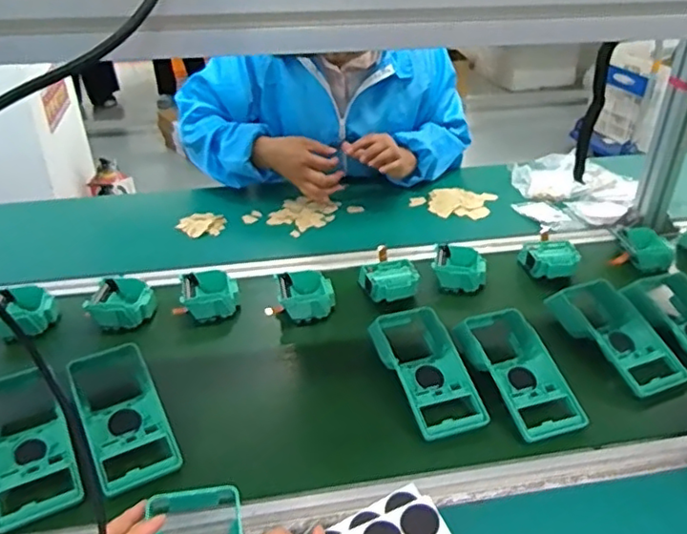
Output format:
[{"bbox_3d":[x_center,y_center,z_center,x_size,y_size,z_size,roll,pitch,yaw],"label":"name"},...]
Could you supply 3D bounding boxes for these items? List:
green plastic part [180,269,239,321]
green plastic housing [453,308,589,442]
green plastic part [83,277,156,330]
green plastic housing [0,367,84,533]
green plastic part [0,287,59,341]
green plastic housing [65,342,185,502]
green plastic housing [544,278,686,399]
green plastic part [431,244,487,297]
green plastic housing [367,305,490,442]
[{"bbox_3d":[-0.193,0.040,0.873,0.074,0.034,0.085,-5,34,-8],"label":"green plastic part"},{"bbox_3d":[0.213,0.122,0.736,0.092,0.047,0.184,-9,35,-13],"label":"green plastic housing"},{"bbox_3d":[-0.314,0.052,0.855,0.087,0.035,0.083,-19,38,-26],"label":"green plastic part"},{"bbox_3d":[-0.335,0.185,0.638,0.080,0.051,0.192,-19,38,-25],"label":"green plastic housing"},{"bbox_3d":[-0.440,0.065,0.832,0.083,0.038,0.083,5,34,7],"label":"green plastic part"},{"bbox_3d":[-0.244,0.159,0.667,0.080,0.037,0.186,-18,38,-25],"label":"green plastic housing"},{"bbox_3d":[0.365,0.087,0.799,0.104,0.040,0.182,-14,36,-20],"label":"green plastic housing"},{"bbox_3d":[0.179,0.002,0.941,0.077,0.039,0.088,3,34,6],"label":"green plastic part"},{"bbox_3d":[0.101,0.120,0.734,0.085,0.046,0.183,-12,35,-17],"label":"green plastic housing"}]

